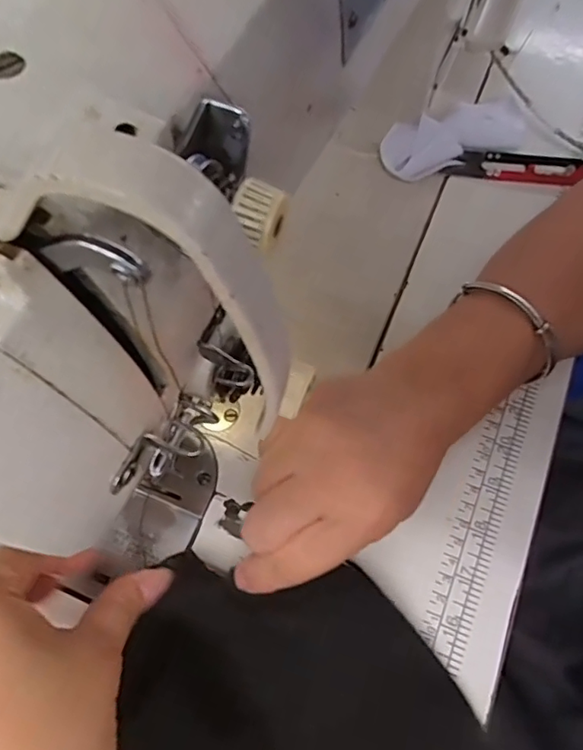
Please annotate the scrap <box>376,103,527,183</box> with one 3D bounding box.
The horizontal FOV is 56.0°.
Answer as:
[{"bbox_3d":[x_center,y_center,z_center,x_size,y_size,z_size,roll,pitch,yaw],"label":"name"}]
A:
[{"bbox_3d":[0.116,-0.166,0.385,0.111,0.026,0.042,-24,70,-11],"label":"scrap"}]

